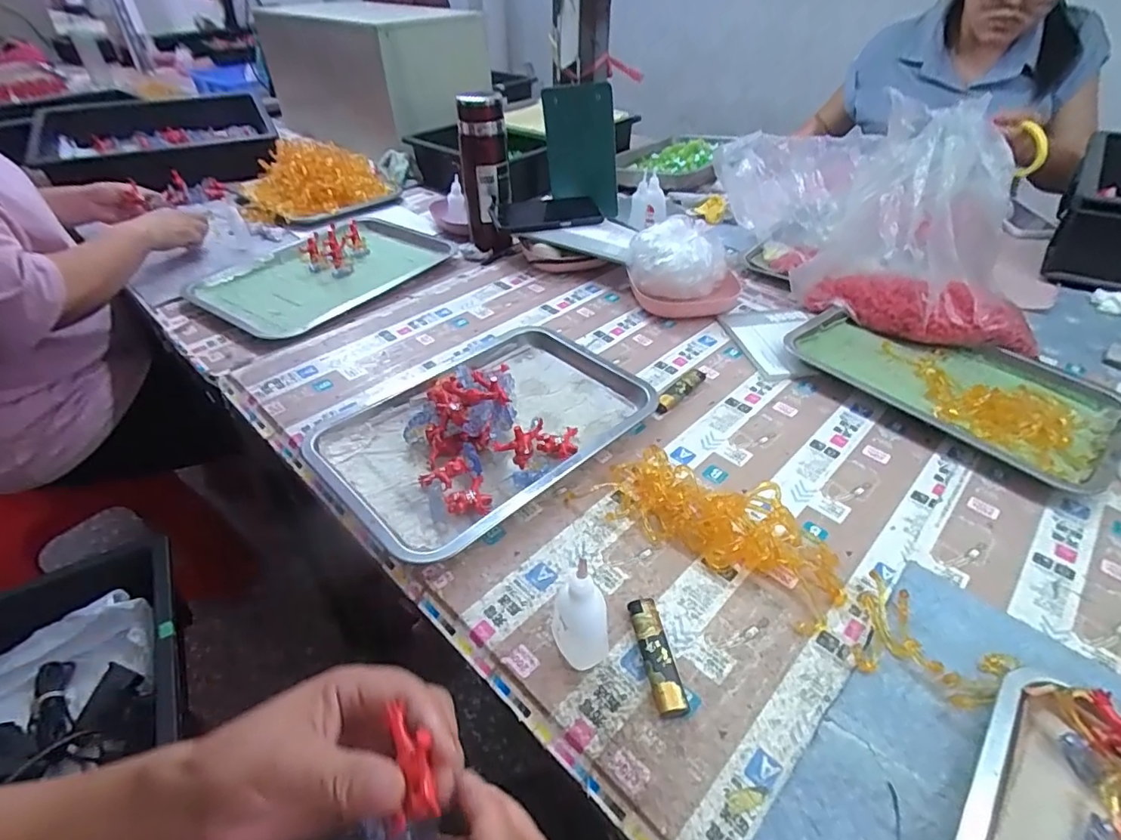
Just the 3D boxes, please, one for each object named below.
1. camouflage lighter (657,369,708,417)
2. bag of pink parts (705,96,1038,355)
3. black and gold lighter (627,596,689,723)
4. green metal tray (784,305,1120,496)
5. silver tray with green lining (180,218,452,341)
[{"bbox_3d":[0.128,-0.031,0.591,0.018,0.011,0.090,30,50,31],"label":"camouflage lighter"},{"bbox_3d":[0.403,-0.289,0.732,0.203,0.212,0.456,-6,41,-5],"label":"bag of pink parts"},{"bbox_3d":[0.065,0.159,0.376,0.020,0.013,0.078,-7,42,-7],"label":"black and gold lighter"},{"bbox_3d":[0.434,-0.053,0.612,0.204,0.024,0.304,-32,50,-30],"label":"green metal tray"},{"bbox_3d":[-0.360,-0.237,0.854,0.286,0.037,0.348,24,47,26],"label":"silver tray with green lining"}]

